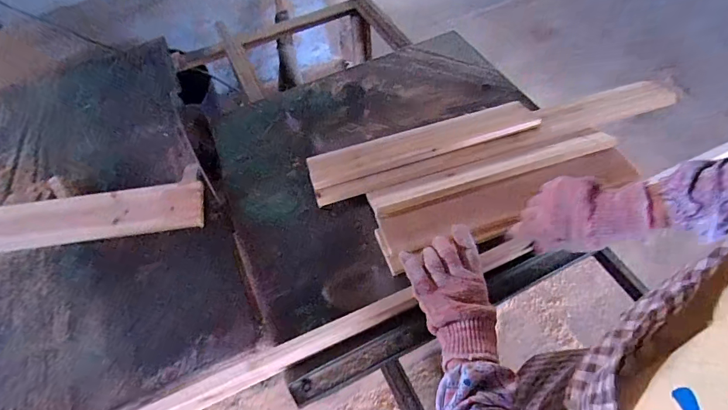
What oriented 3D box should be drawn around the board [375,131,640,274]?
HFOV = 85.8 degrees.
[{"bbox_3d":[0.223,-0.019,0.632,0.422,0.019,0.110,-20,68,-6],"label":"board"}]

